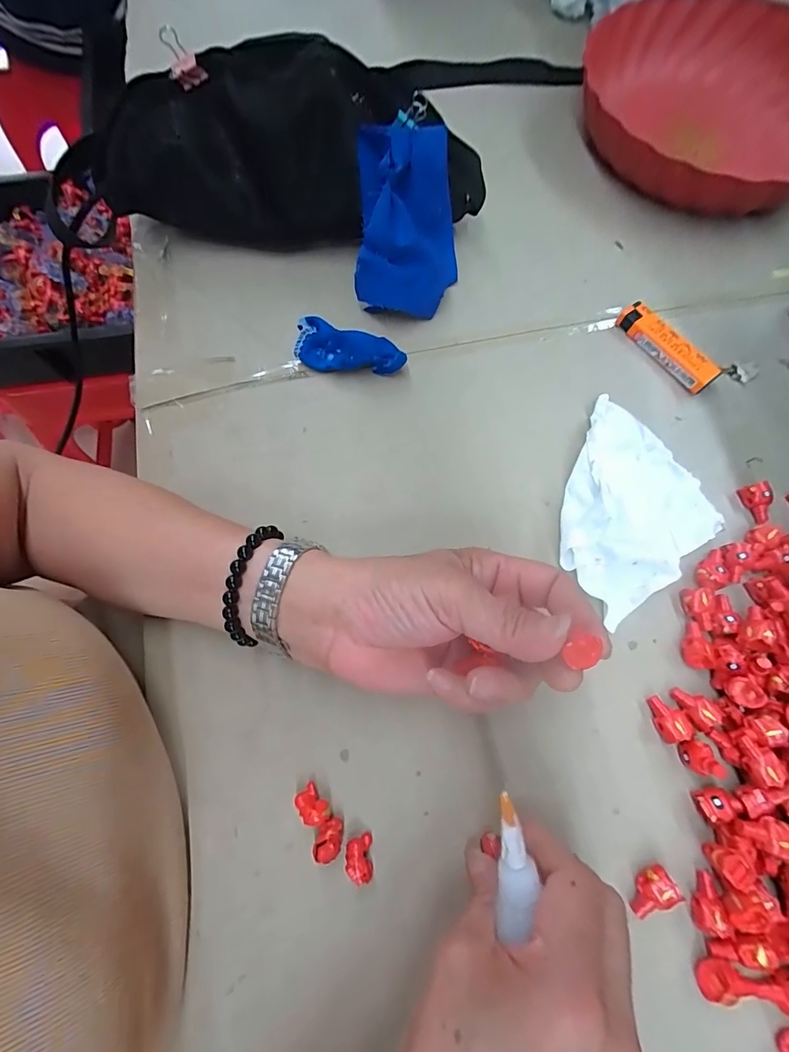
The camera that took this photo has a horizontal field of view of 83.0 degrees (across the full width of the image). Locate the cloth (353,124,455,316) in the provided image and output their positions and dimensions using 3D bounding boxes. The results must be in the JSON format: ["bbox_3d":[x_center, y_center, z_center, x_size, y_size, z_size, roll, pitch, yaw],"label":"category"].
[{"bbox_3d":[0.010,-0.217,0.323,0.079,0.031,0.118,-16,110,-26],"label":"cloth"}]

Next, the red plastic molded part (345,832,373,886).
[{"bbox_3d":[-0.018,0.173,0.231,0.013,0.010,0.019,-5,72,-1],"label":"red plastic molded part"}]

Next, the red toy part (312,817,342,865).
[{"bbox_3d":[-0.034,0.165,0.235,0.013,0.013,0.020,13,73,5],"label":"red toy part"}]

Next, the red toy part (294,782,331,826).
[{"bbox_3d":[-0.044,0.150,0.240,0.018,0.014,0.013,39,77,12],"label":"red toy part"}]

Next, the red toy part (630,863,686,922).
[{"bbox_3d":[0.130,0.185,0.225,0.025,0.012,0.017,-27,74,-8],"label":"red toy part"}]

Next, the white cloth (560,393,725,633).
[{"bbox_3d":[0.144,-0.017,0.282,0.116,0.031,0.110,-37,75,-10],"label":"white cloth"}]

